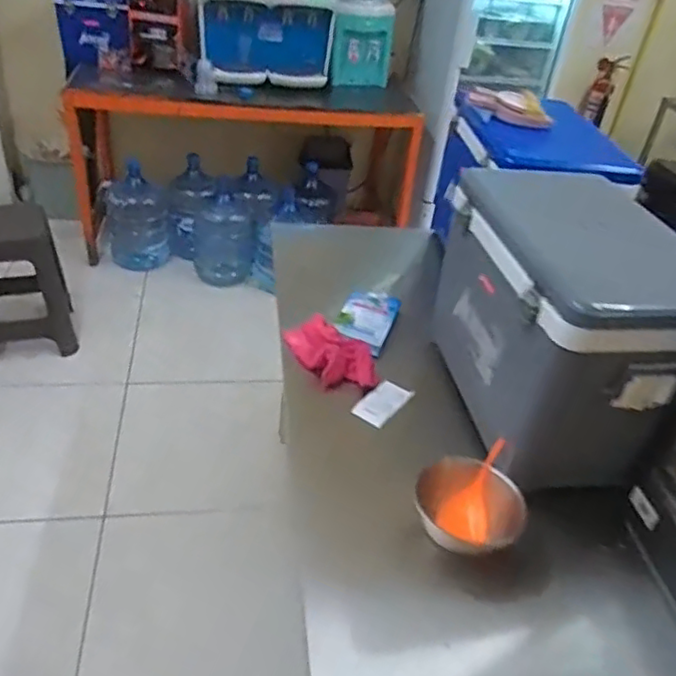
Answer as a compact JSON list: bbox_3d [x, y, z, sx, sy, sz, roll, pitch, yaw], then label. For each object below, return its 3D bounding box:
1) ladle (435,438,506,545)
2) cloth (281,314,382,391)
[{"bbox_3d":[0.220,0.226,0.978,0.074,0.034,0.181,22,59,19],"label":"ladle"},{"bbox_3d":[-0.007,0.027,1.292,0.220,0.054,0.148,24,39,21],"label":"cloth"}]

